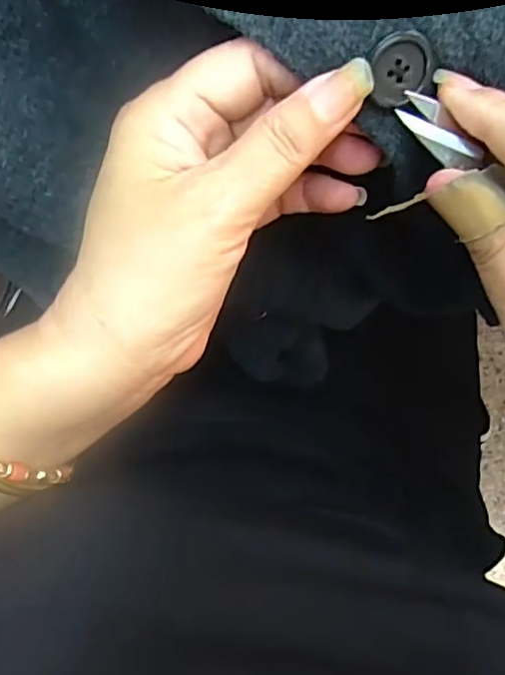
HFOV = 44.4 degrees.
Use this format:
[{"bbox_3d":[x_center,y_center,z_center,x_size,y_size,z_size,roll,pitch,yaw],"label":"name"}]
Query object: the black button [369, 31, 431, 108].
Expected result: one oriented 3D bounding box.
[{"bbox_3d":[0.044,-0.081,0.188,0.020,0.004,0.019,-8,124,-12],"label":"black button"}]

